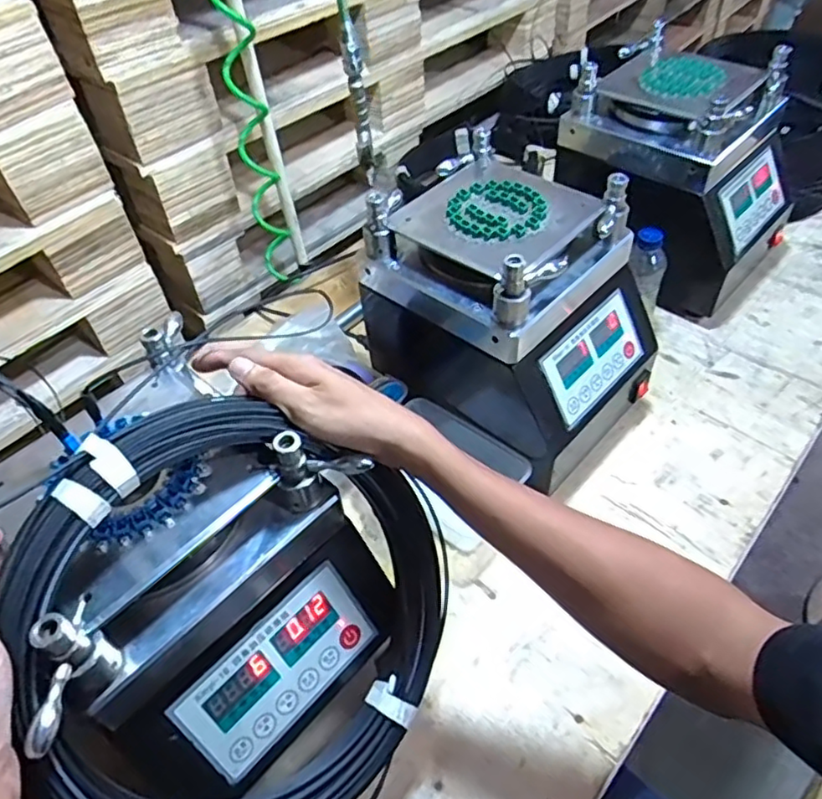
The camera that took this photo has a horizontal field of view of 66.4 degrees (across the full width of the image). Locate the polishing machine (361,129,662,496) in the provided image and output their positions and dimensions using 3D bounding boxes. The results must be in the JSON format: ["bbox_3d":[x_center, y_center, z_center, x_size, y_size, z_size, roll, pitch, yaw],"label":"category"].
[{"bbox_3d":[0.114,-0.104,0.718,0.289,0.234,0.220,30,58,27],"label":"polishing machine"}]

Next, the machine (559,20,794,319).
[{"bbox_3d":[0.396,-0.327,0.935,0.283,0.307,0.264,35,60,29],"label":"machine"}]

